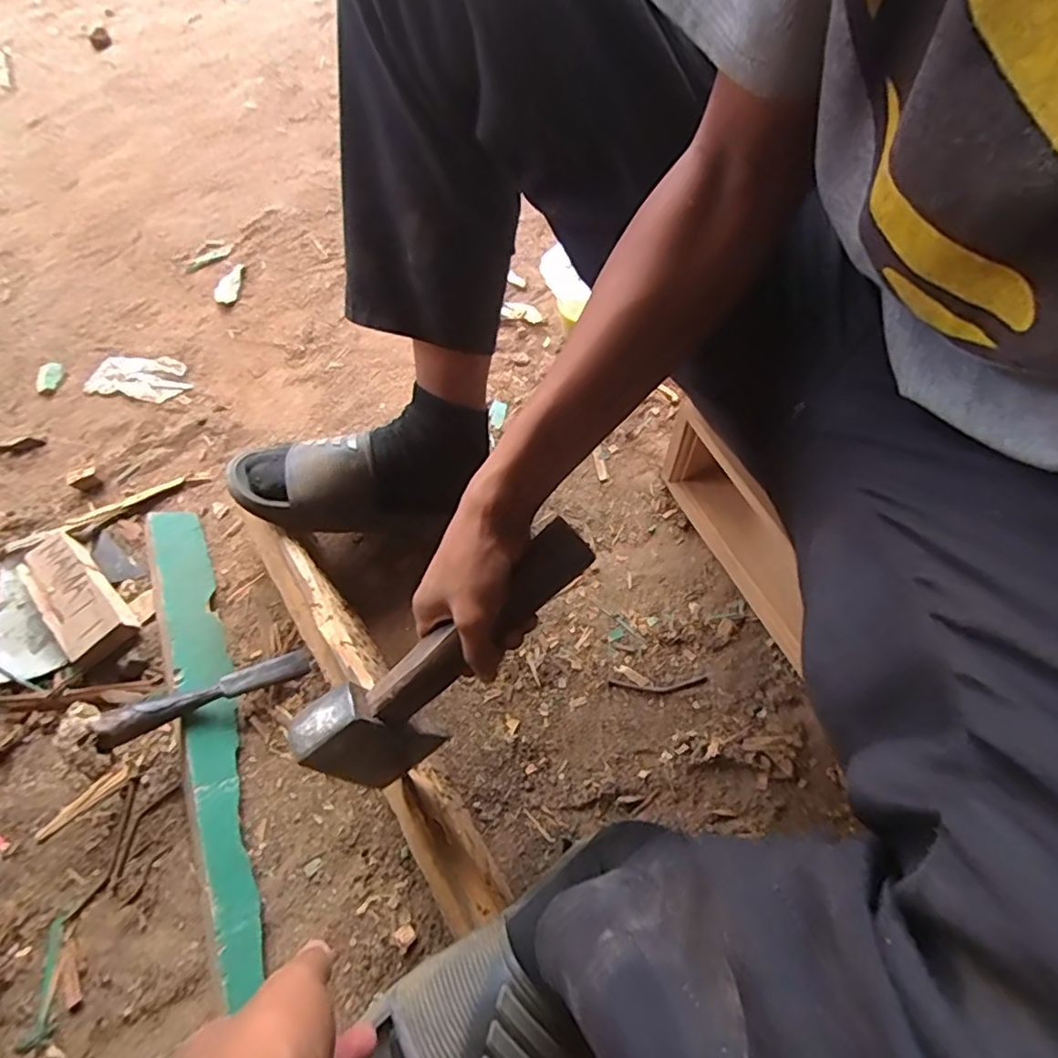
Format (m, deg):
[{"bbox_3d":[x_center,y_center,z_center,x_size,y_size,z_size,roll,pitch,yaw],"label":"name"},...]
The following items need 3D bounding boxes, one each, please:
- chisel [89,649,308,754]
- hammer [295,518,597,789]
[{"bbox_3d":[-0.297,0.154,0.556,0.176,0.020,0.028,-17,65,-32],"label":"chisel"},{"bbox_3d":[-0.052,0.085,0.409,0.229,0.095,0.056,-43,72,2],"label":"hammer"}]

